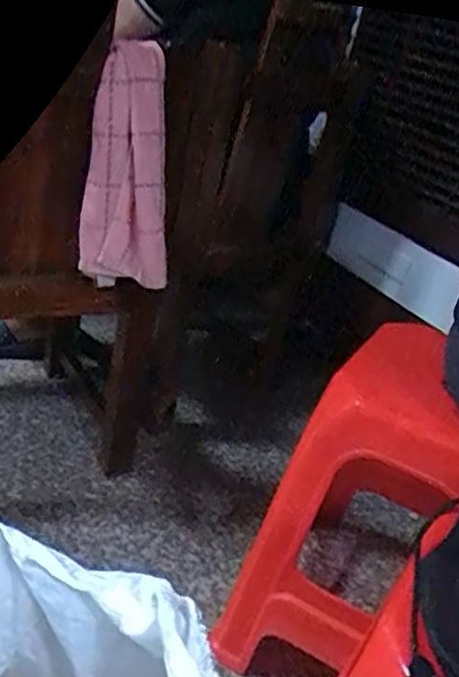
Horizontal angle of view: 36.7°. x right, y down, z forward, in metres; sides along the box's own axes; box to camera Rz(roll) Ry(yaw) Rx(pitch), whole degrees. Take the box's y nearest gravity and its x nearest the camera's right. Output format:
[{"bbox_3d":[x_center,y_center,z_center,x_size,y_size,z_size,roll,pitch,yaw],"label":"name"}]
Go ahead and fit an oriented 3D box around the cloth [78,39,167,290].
[{"bbox_3d":[-0.147,-0.237,0.972,0.124,0.330,0.024,7,26,4],"label":"cloth"}]

